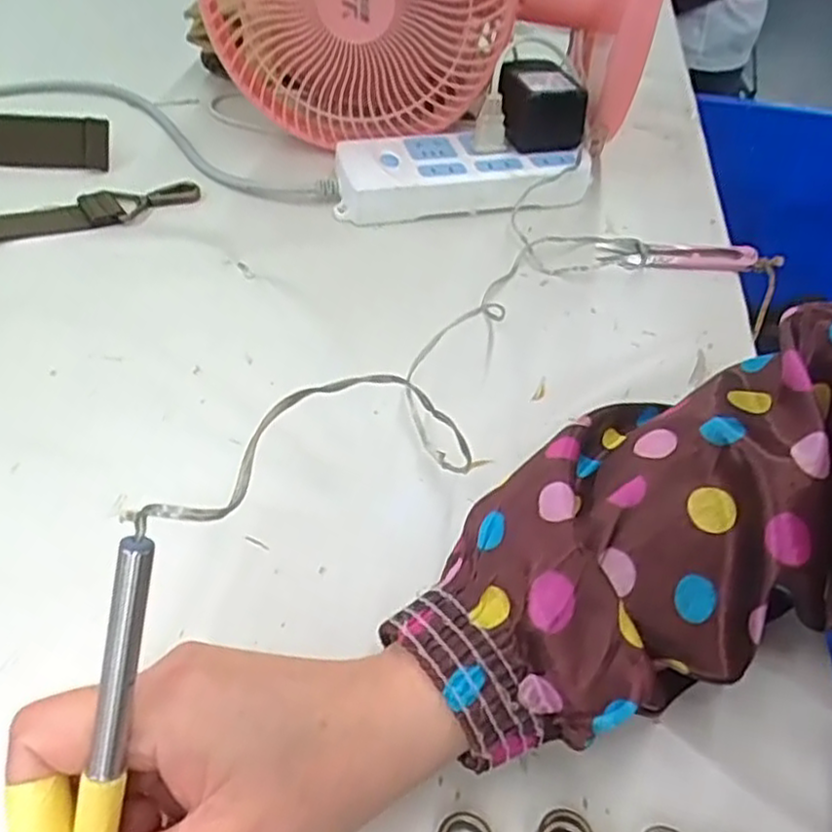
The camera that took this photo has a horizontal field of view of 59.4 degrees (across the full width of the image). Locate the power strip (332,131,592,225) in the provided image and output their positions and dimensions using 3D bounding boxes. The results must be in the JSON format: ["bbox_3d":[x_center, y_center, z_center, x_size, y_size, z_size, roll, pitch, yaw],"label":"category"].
[{"bbox_3d":[0.036,-0.178,0.534,0.185,0.035,0.066,-5,47,-10],"label":"power strip"}]

